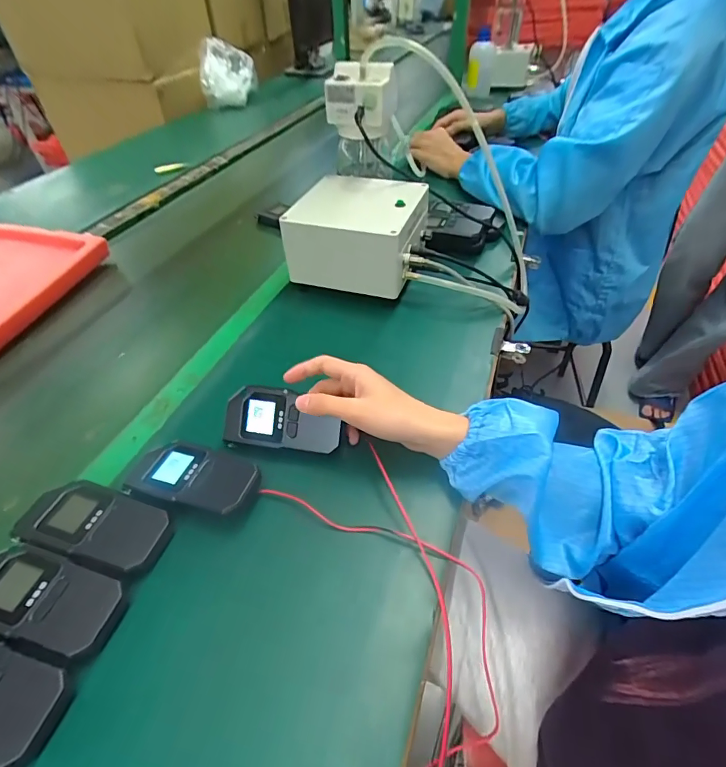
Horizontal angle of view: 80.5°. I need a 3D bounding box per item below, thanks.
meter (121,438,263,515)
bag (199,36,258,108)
[{"bbox_3d":[-0.151,0.085,0.387,0.115,0.025,0.056,11,46,12],"label":"meter"},{"bbox_3d":[-0.411,-0.940,1.305,0.145,0.151,0.088,1,45,2],"label":"bag"}]

